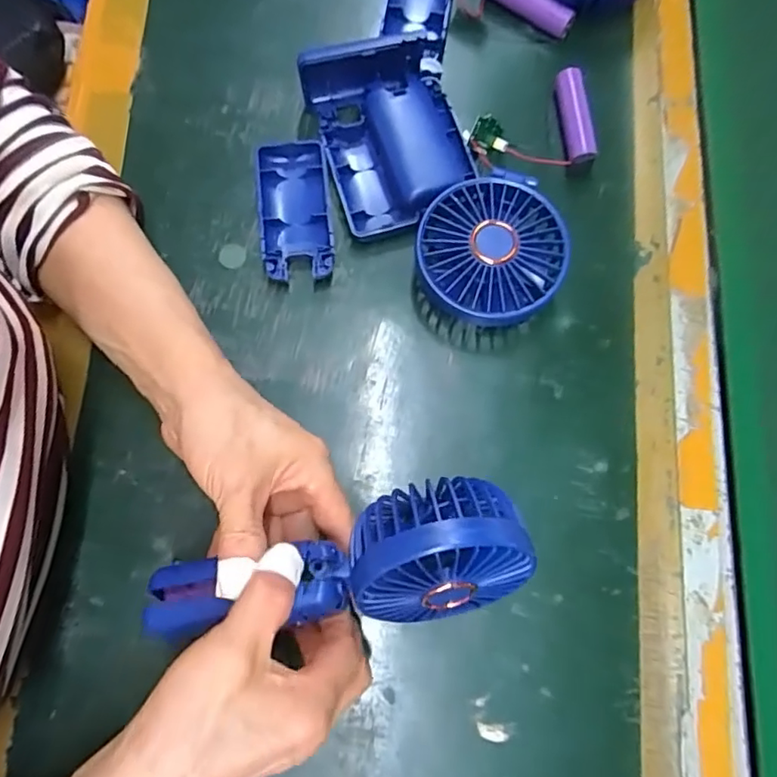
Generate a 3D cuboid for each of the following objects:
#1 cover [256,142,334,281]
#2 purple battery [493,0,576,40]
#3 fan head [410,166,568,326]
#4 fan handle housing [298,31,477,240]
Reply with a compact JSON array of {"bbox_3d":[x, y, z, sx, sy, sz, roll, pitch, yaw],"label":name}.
[{"bbox_3d":[-0.060,-0.113,0.359,0.044,0.013,0.092,-6,78,-3],"label":"cover"},{"bbox_3d":[0.099,-0.267,0.389,0.066,0.019,0.015,38,79,7],"label":"purple battery"},{"bbox_3d":[0.058,-0.078,0.338,0.088,0.044,0.090,-24,79,-7],"label":"fan head"},{"bbox_3d":[0.002,-0.168,0.359,0.089,0.043,0.127,-18,78,-5],"label":"fan handle housing"}]

